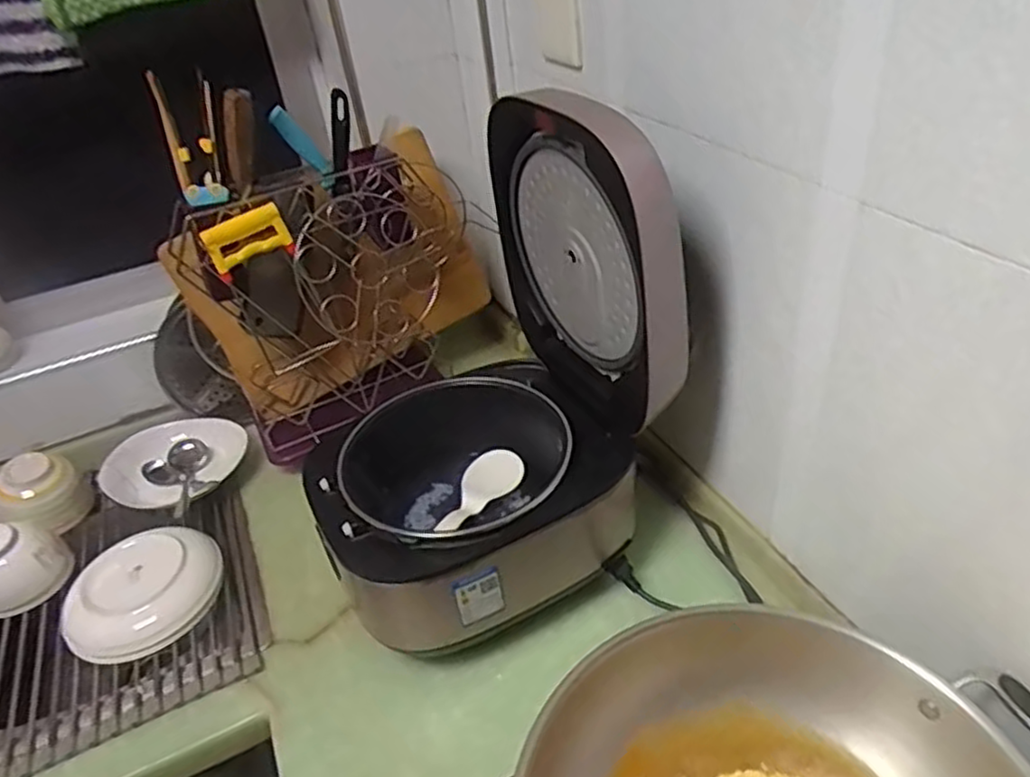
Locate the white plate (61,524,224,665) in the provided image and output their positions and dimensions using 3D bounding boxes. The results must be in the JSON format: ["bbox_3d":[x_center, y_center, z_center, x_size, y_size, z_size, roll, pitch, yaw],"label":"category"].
[{"bbox_3d":[-0.440,0.236,0.855,0.173,0.054,0.149,-32,43,-28],"label":"white plate"}]

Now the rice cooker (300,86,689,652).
[{"bbox_3d":[-0.059,-0.019,0.716,0.332,0.449,0.298,-24,40,-20],"label":"rice cooker"}]

